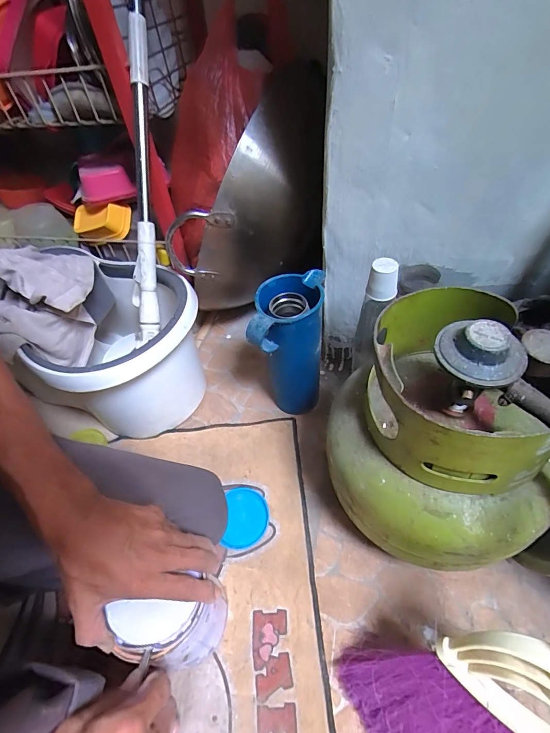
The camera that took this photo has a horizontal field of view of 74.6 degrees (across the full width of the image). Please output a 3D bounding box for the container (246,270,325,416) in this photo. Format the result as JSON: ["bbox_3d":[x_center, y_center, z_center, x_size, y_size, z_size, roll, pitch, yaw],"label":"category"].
[{"bbox_3d":[0.025,-0.014,0.557,0.089,0.233,0.117,7,50,12],"label":"container"}]

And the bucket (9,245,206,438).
[{"bbox_3d":[-0.249,-0.020,0.610,0.250,0.204,0.229,-3,48,3],"label":"bucket"}]

